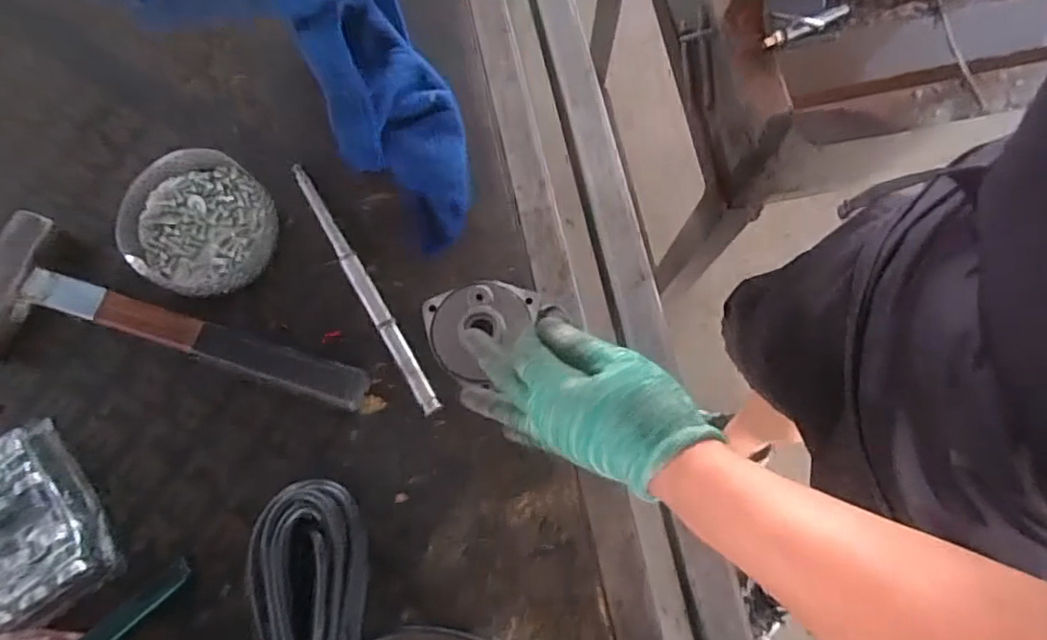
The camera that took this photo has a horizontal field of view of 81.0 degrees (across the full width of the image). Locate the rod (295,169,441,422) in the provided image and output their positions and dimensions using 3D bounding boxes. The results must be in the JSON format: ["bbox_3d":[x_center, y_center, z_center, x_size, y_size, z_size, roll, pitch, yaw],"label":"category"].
[{"bbox_3d":[-0.136,-0.030,0.522,0.015,0.016,0.249,-30,77,-7],"label":"rod"}]

